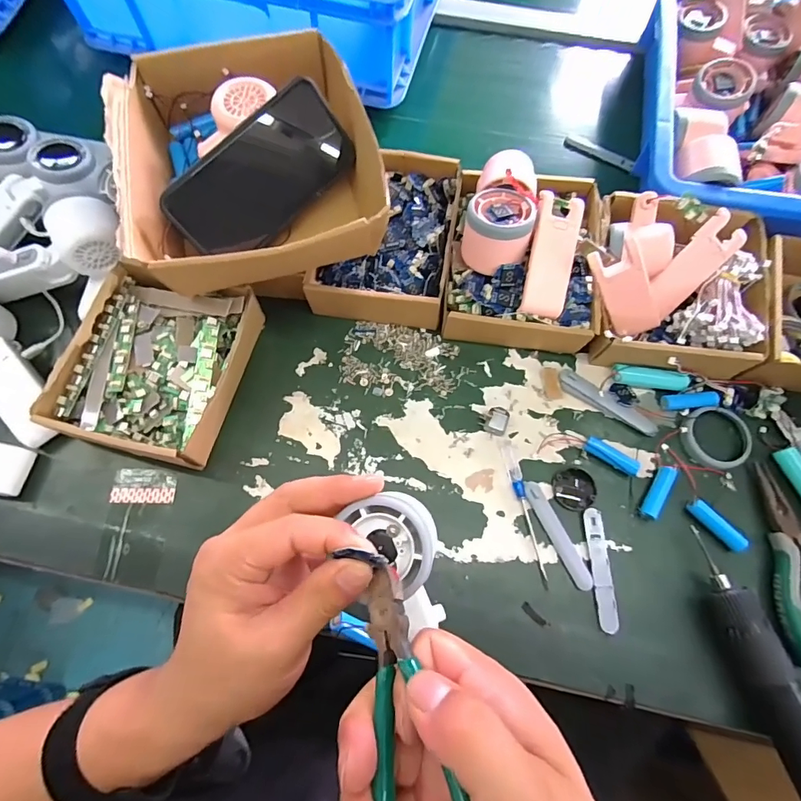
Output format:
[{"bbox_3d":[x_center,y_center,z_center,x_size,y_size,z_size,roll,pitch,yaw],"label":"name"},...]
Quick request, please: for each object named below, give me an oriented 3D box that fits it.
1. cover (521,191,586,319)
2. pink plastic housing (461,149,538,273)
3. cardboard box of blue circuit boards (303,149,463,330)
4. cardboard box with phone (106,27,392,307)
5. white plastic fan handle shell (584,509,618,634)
[{"bbox_3d":[0.132,-0.125,0.395,0.040,0.010,0.101,6,102,-11],"label":"cover"},{"bbox_3d":[0.092,-0.176,0.415,0.060,0.050,0.120,12,71,3],"label":"pink plastic housing"},{"bbox_3d":[-0.013,-0.165,0.455,0.126,0.042,0.167,9,77,1],"label":"cardboard box of blue circuit boards"},{"bbox_3d":[-0.131,-0.208,0.414,0.207,0.091,0.226,-12,71,-5],"label":"cardboard box with phone"},{"bbox_3d":[0.167,0.140,0.377,0.015,0.010,0.094,-1,77,-1],"label":"white plastic fan handle shell"}]

